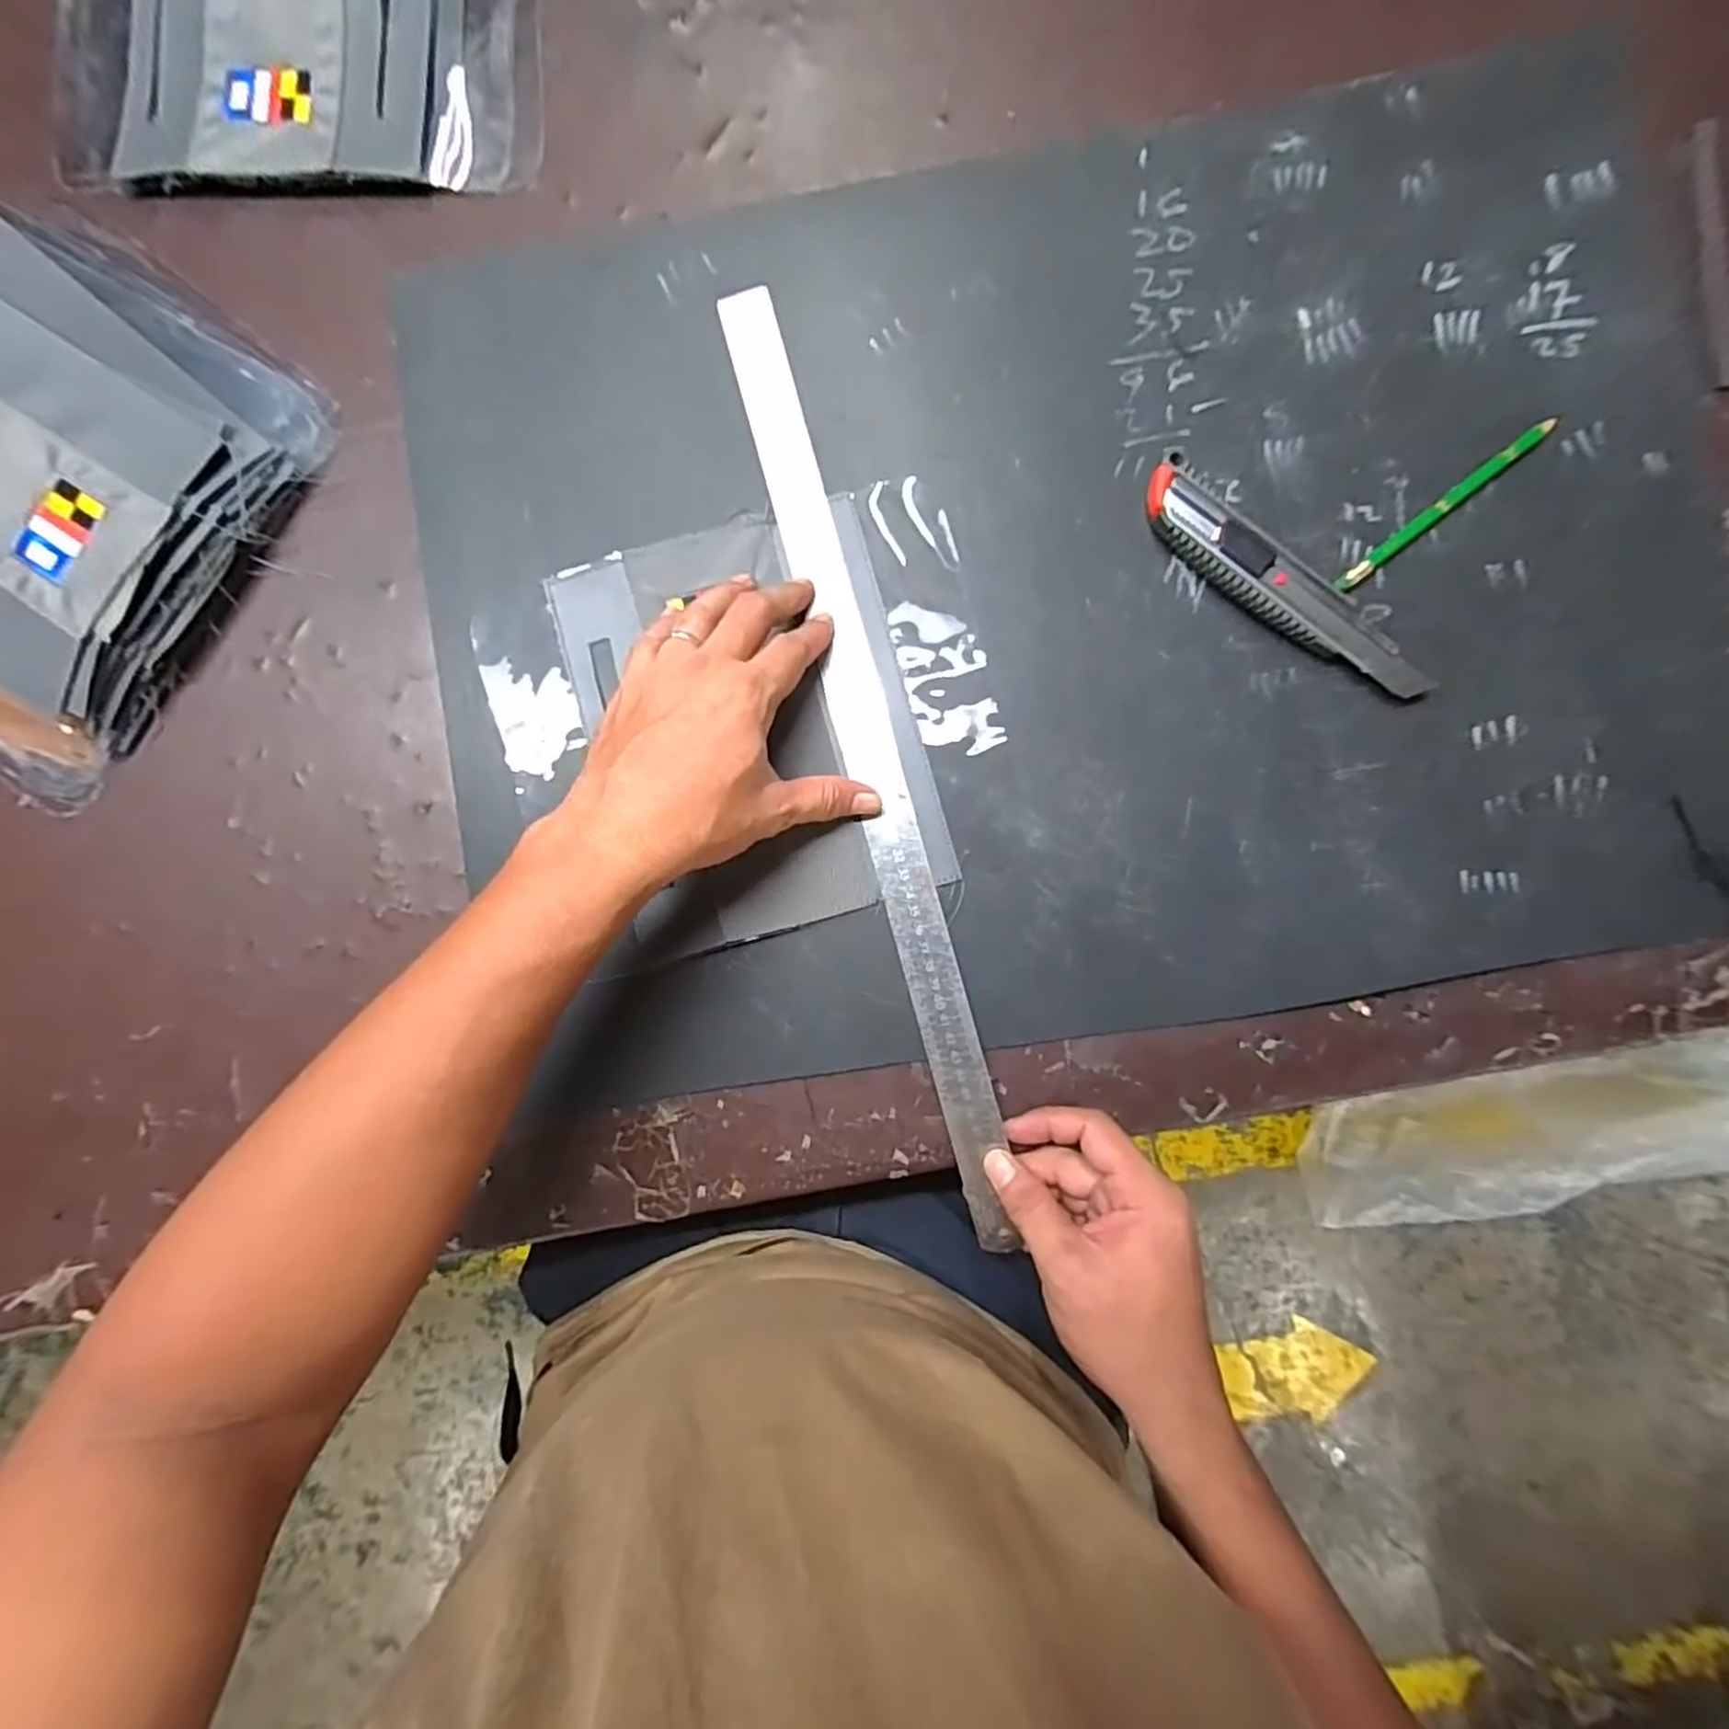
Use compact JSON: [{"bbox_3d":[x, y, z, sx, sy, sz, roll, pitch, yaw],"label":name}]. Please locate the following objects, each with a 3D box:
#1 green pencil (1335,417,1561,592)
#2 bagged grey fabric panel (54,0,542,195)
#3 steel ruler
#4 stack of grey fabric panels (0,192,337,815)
[{"bbox_3d":[0.298,-0.184,0.374,0.137,0.007,0.008,-38,88,1],"label":"green pencil"},{"bbox_3d":[-0.321,-0.488,0.407,0.271,0.015,0.223,-1,89,2],"label":"bagged grey fabric panel"},{"bbox_3d":[0.006,-0.056,0.389,0.031,0.004,0.515,-16,88,3],"label":"steel ruler"},{"bbox_3d":[-0.463,-0.205,0.391,0.251,0.043,0.283,37,90,2],"label":"stack of grey fabric panels"}]

